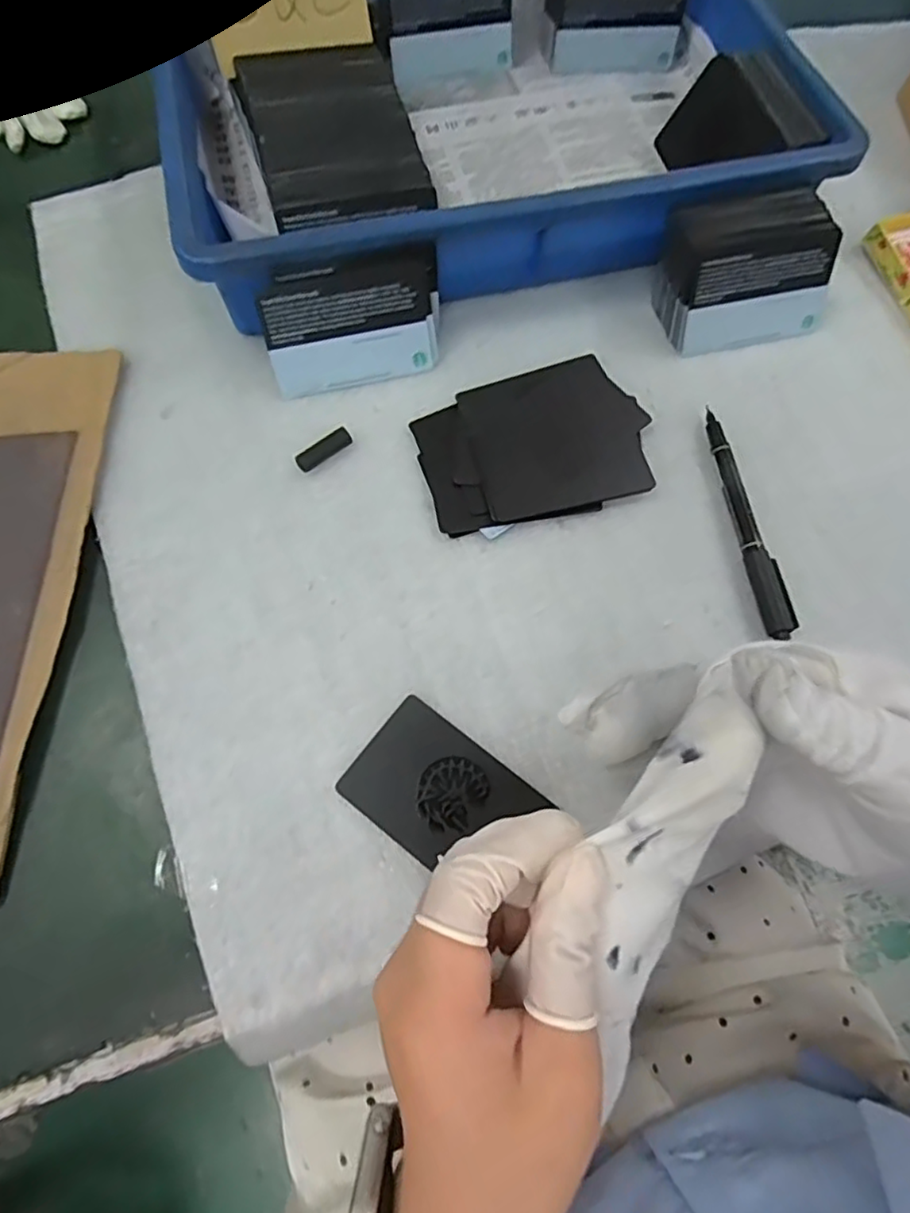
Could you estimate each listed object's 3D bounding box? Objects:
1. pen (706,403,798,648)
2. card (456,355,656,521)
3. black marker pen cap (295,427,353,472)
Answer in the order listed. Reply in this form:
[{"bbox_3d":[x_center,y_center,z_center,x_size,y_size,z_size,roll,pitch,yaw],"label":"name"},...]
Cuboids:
[{"bbox_3d":[0.149,-0.046,0.324,0.015,0.010,0.127,-7,68,-6],"label":"pen"},{"bbox_3d":[0.052,-0.091,0.334,0.087,0.005,0.083,-13,74,-8],"label":"card"},{"bbox_3d":[-0.068,-0.082,0.329,0.032,0.011,0.007,-32,73,-15],"label":"black marker pen cap"}]

